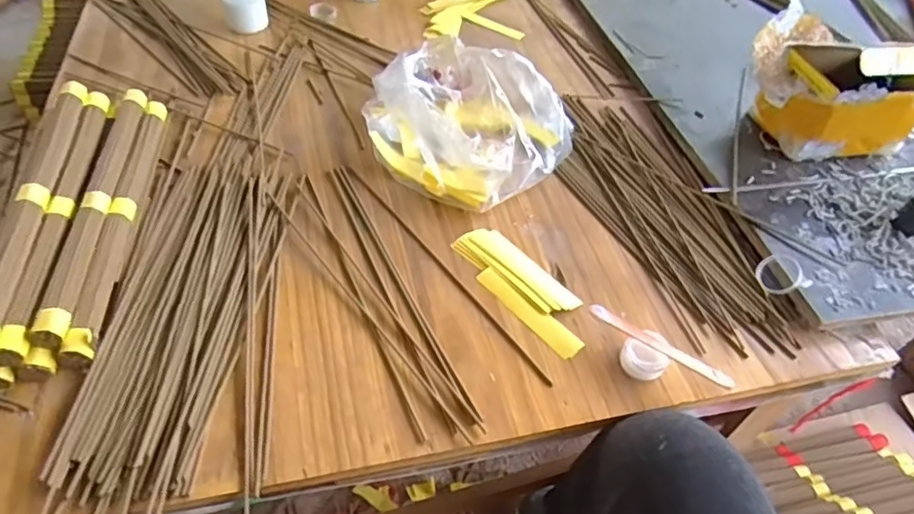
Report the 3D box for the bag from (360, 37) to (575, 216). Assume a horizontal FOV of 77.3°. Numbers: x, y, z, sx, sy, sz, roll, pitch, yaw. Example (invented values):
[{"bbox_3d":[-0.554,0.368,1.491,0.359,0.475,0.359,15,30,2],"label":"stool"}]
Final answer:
[{"bbox_3d":[0.011,-0.168,0.631,0.214,0.098,0.205,36,55,24],"label":"bag"}]

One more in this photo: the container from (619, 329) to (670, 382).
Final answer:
[{"bbox_3d":[0.160,0.082,0.478,0.037,0.027,0.034,2,49,-3],"label":"container"}]

